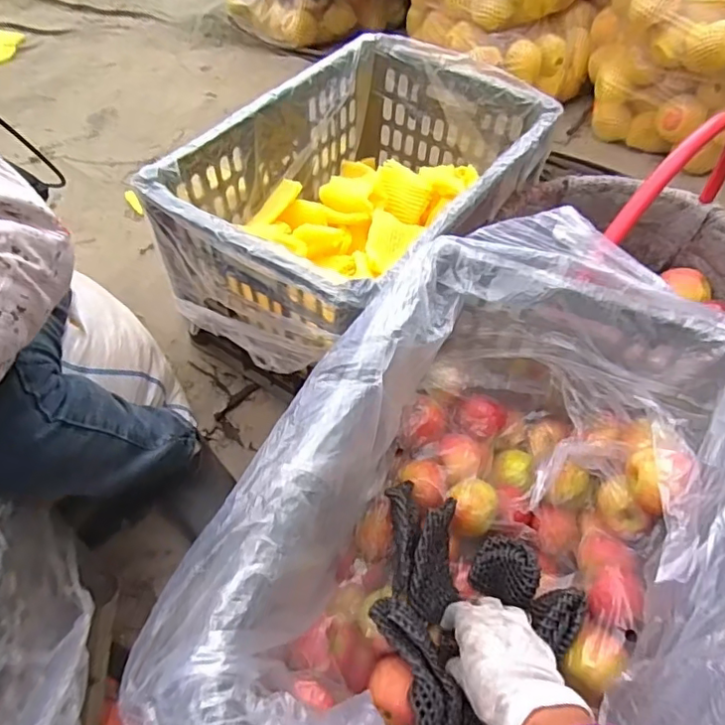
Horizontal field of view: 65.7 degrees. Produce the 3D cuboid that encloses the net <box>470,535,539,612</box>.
[{"bbox_3d":[0.151,0.214,0.585,0.065,0.036,0.055,21,58,14],"label":"net"}]

